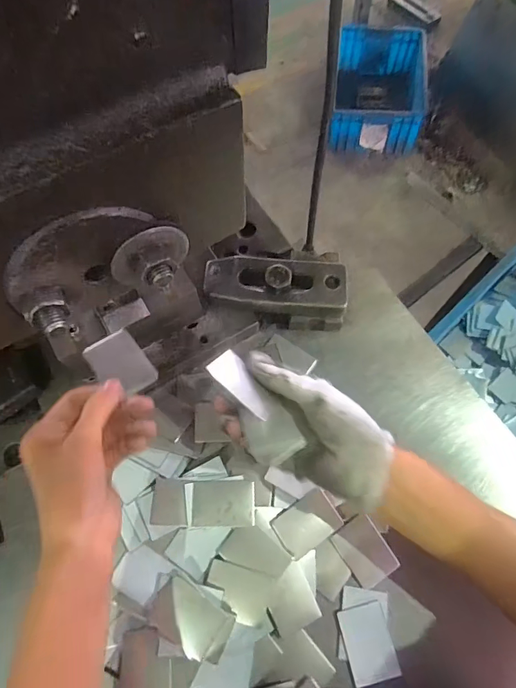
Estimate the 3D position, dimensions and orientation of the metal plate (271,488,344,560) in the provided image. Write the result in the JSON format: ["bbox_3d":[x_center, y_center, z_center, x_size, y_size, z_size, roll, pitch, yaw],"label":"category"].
[{"bbox_3d":[0.039,0.143,0.332,0.049,0.006,0.035,-33,72,-11],"label":"metal plate"}]

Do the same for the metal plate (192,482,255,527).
[{"bbox_3d":[-0.027,0.127,0.330,0.048,0.004,0.033,-1,69,1],"label":"metal plate"}]

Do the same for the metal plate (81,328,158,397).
[{"bbox_3d":[-0.101,0.014,0.304,0.035,0.008,0.049,-38,73,-13],"label":"metal plate"}]

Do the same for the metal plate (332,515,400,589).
[{"bbox_3d":[0.085,0.164,0.330,0.035,0.004,0.048,-32,79,-9],"label":"metal plate"}]

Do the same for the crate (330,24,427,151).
[{"bbox_3d":[0.438,-0.942,1.531,0.321,0.158,0.532,7,69,4],"label":"crate"}]

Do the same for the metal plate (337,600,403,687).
[{"bbox_3d":[0.082,0.221,0.307,0.034,0.004,0.048,-14,69,-4],"label":"metal plate"}]

